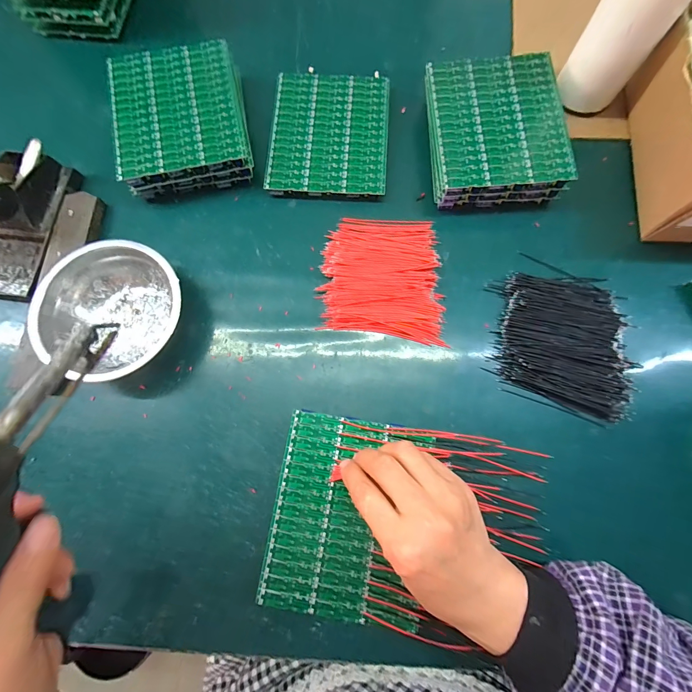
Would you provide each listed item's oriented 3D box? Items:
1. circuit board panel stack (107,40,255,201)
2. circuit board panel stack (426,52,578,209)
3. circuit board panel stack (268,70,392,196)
[{"bbox_3d":[-0.171,-0.238,0.357,0.126,0.044,0.144,-13,78,-1],"label":"circuit board panel stack"},{"bbox_3d":[0.150,-0.221,0.348,0.133,0.040,0.150,-5,78,0],"label":"circuit board panel stack"},{"bbox_3d":[-0.017,-0.233,0.370,0.126,0.014,0.149,3,78,2],"label":"circuit board panel stack"}]

